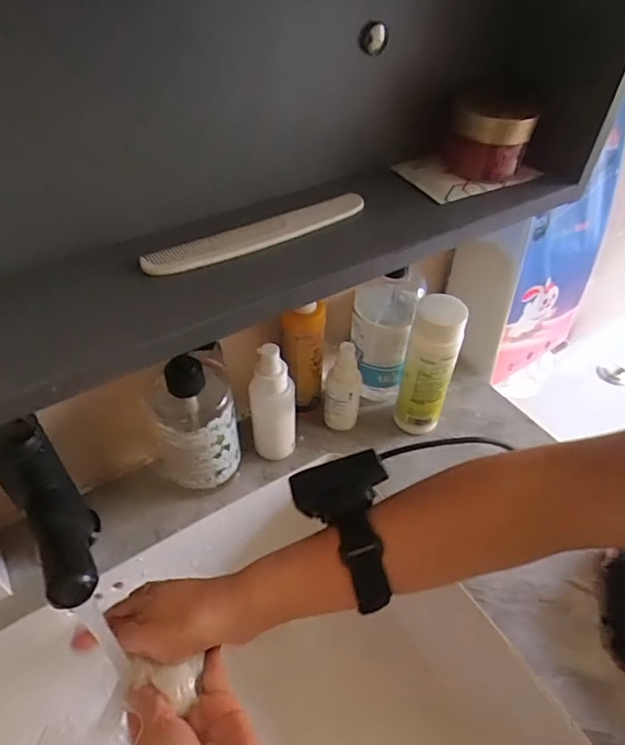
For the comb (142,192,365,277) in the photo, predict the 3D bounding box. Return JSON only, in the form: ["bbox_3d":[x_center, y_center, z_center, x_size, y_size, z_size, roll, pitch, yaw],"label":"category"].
[{"bbox_3d":[-0.033,-0.094,0.346,0.161,0.007,0.025,-25,51,-25],"label":"comb"}]

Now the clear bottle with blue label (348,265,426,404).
[{"bbox_3d":[0.069,-0.033,0.529,0.062,0.142,0.053,14,46,11],"label":"clear bottle with blue label"}]

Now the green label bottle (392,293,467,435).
[{"bbox_3d":[0.111,0.000,0.498,0.045,0.157,0.040,16,47,13],"label":"green label bottle"}]

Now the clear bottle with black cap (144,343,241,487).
[{"bbox_3d":[-0.101,0.047,0.450,0.068,0.147,0.057,-13,47,-16],"label":"clear bottle with black cap"}]

